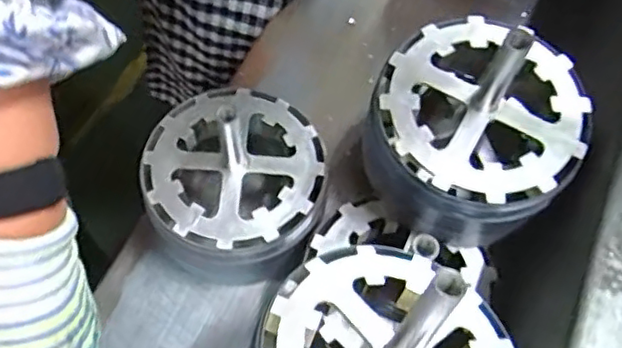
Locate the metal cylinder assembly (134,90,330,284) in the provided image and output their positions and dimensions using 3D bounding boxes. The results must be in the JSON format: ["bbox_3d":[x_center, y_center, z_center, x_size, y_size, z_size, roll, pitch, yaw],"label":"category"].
[{"bbox_3d":[-0.055,0.009,0.456,0.127,0.088,0.124,1,64,-2],"label":"metal cylinder assembly"}]

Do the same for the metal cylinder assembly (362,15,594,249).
[{"bbox_3d":[0.102,-0.037,0.371,0.121,0.128,0.121,1,64,-2],"label":"metal cylinder assembly"}]

